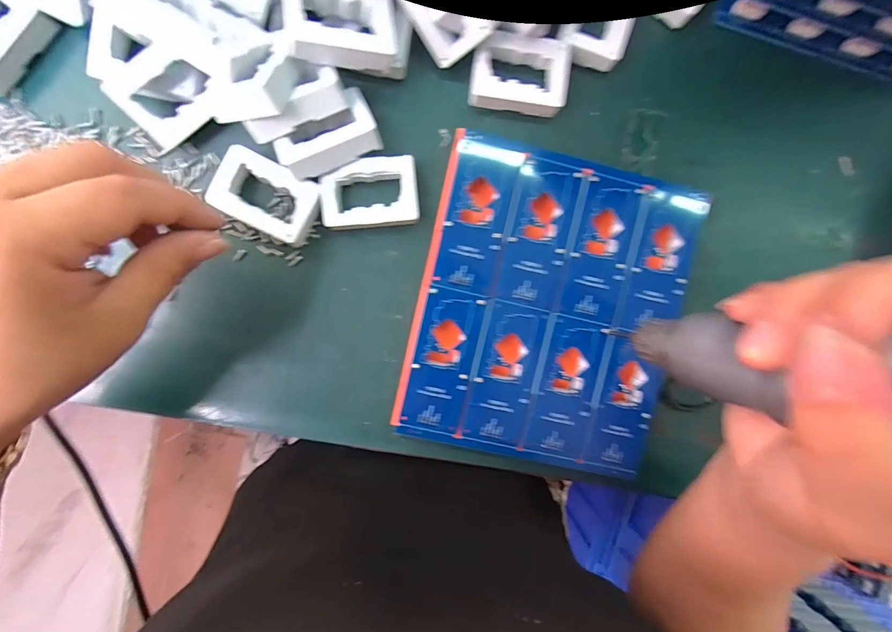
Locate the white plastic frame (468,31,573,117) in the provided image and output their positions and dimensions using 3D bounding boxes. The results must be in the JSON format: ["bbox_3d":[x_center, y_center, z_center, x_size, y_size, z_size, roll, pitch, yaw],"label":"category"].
[{"bbox_3d":[0.045,-0.148,0.243,0.058,0.014,0.040,6,93,-4],"label":"white plastic frame"}]

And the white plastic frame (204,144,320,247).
[{"bbox_3d":[-0.107,-0.072,0.235,0.059,0.018,0.039,27,92,-5],"label":"white plastic frame"}]

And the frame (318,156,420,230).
[{"bbox_3d":[-0.047,-0.075,0.243,0.058,0.015,0.039,-7,94,-3],"label":"frame"}]

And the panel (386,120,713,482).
[{"bbox_3d":[0.064,-0.002,0.253,0.160,0.030,0.182,13,97,-6],"label":"panel"}]

